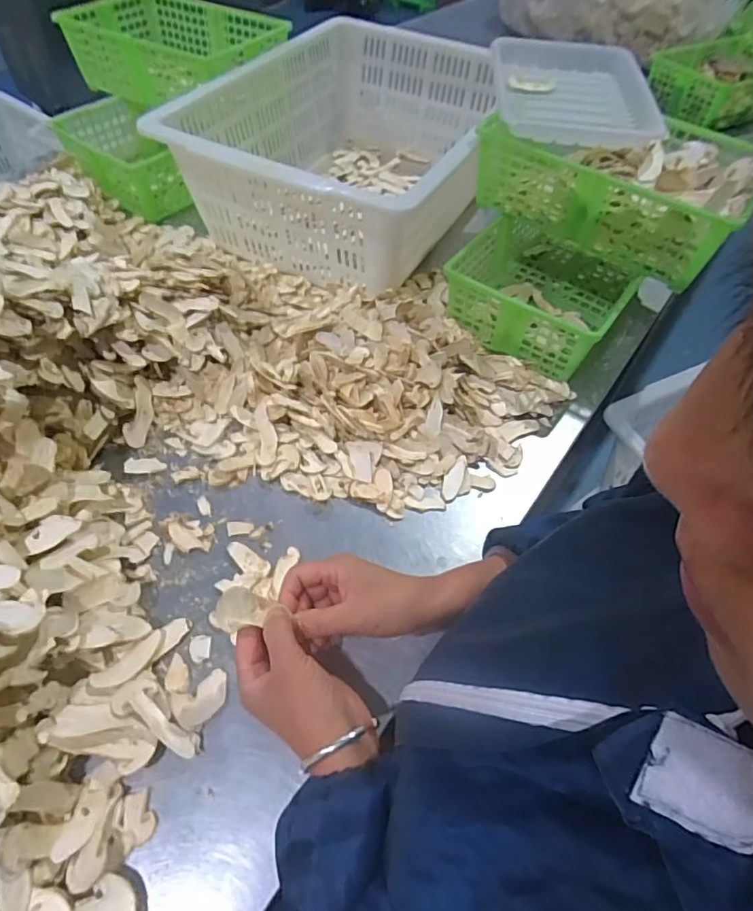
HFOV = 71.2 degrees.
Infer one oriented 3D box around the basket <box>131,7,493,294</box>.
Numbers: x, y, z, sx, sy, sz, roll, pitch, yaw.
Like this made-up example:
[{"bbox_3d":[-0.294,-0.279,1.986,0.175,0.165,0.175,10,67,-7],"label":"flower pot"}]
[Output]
[{"bbox_3d":[-0.043,-0.514,0.873,0.406,0.187,0.616,16,54,6],"label":"basket"}]

